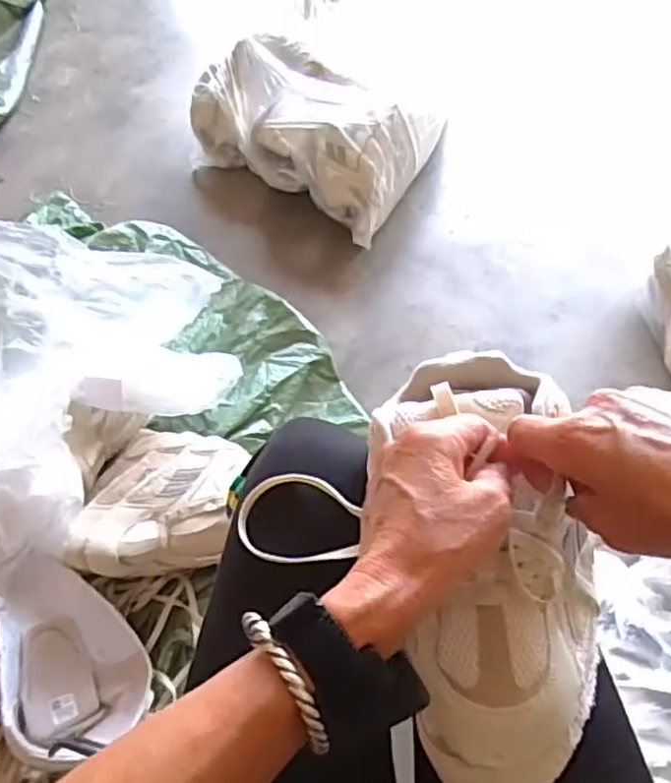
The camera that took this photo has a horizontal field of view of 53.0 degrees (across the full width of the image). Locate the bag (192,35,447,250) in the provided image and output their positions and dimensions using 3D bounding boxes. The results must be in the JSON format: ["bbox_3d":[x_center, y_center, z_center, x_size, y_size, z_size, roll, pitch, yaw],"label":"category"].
[{"bbox_3d":[-0.062,-0.439,1.162,0.437,0.171,0.233,29,64,19],"label":"bag"}]

